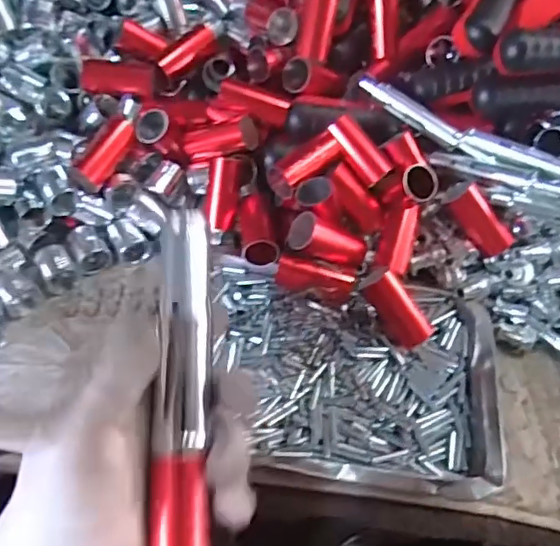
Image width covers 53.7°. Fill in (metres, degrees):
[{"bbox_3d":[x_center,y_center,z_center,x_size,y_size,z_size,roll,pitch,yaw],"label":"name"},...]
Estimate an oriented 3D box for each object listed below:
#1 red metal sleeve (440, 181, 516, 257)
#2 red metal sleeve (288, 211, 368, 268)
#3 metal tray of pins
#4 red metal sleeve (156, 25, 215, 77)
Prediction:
[{"bbox_3d":[0.164,-0.046,0.456,0.030,0.034,0.066,-34,86,-25],"label":"red metal sleeve"},{"bbox_3d":[0.039,-0.024,0.435,0.064,0.024,0.027,21,51,-20],"label":"red metal sleeve"},{"bbox_3d":[0.050,0.077,0.414,0.215,0.027,0.164,10,53,3],"label":"metal tray of pins"},{"bbox_3d":[-0.086,-0.202,0.506,0.018,0.014,0.063,38,76,22],"label":"red metal sleeve"}]

